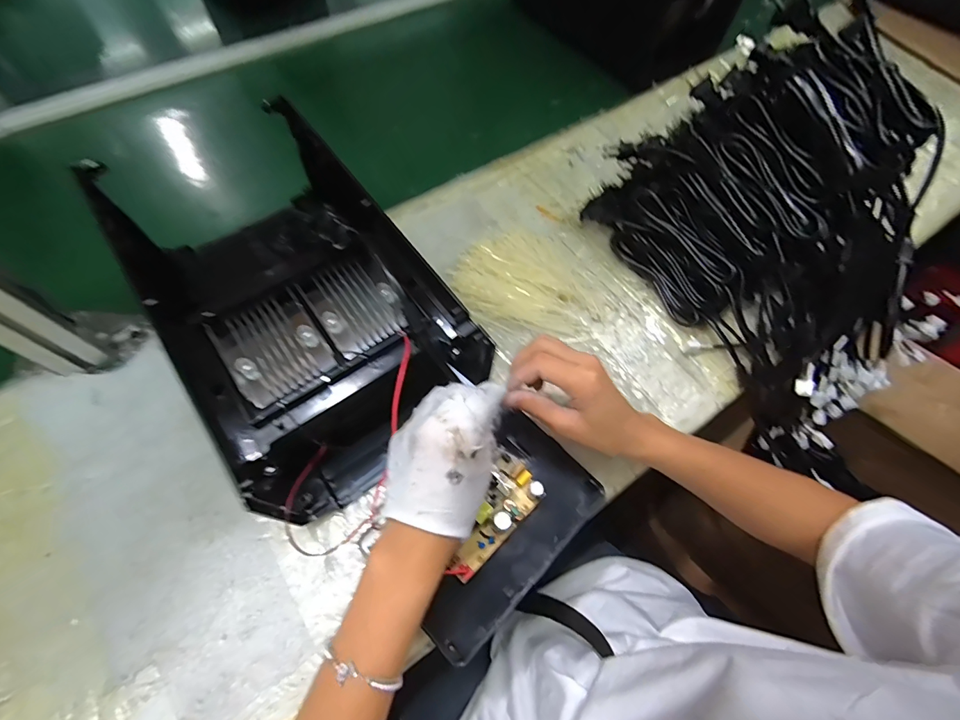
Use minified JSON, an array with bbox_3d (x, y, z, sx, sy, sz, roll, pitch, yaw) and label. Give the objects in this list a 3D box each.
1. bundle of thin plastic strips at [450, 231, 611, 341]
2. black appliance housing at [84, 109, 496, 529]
[{"bbox_3d":[0.059,-0.094,0.487,0.173,0.022,0.118,19,64,7],"label":"bundle of thin plastic strips"},{"bbox_3d":[-0.169,-0.048,0.394,0.200,0.138,0.316,-36,70,-19],"label":"black appliance housing"}]

